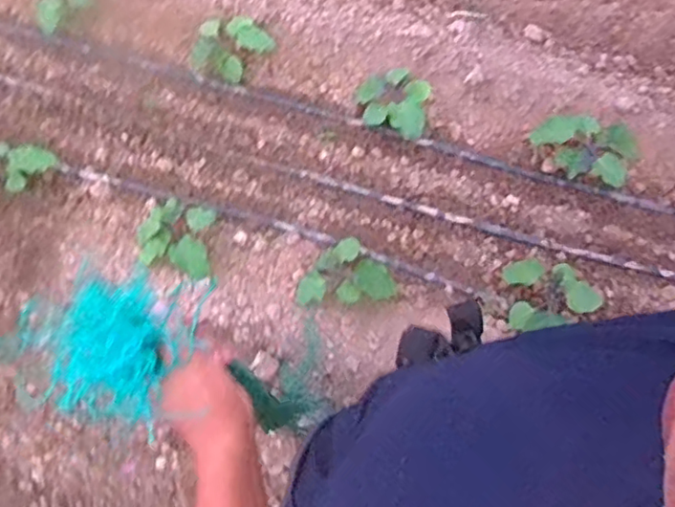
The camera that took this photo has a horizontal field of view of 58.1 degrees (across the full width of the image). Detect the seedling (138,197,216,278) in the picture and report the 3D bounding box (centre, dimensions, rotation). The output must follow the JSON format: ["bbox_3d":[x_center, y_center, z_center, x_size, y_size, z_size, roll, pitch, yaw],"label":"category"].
[{"bbox_3d":[-0.433,-0.047,1.674,0.205,0.099,0.214,0,73,1],"label":"seedling"}]

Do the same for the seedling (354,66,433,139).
[{"bbox_3d":[0.153,-0.430,1.748,0.209,0.137,0.181,10,75,4],"label":"seedling"}]

